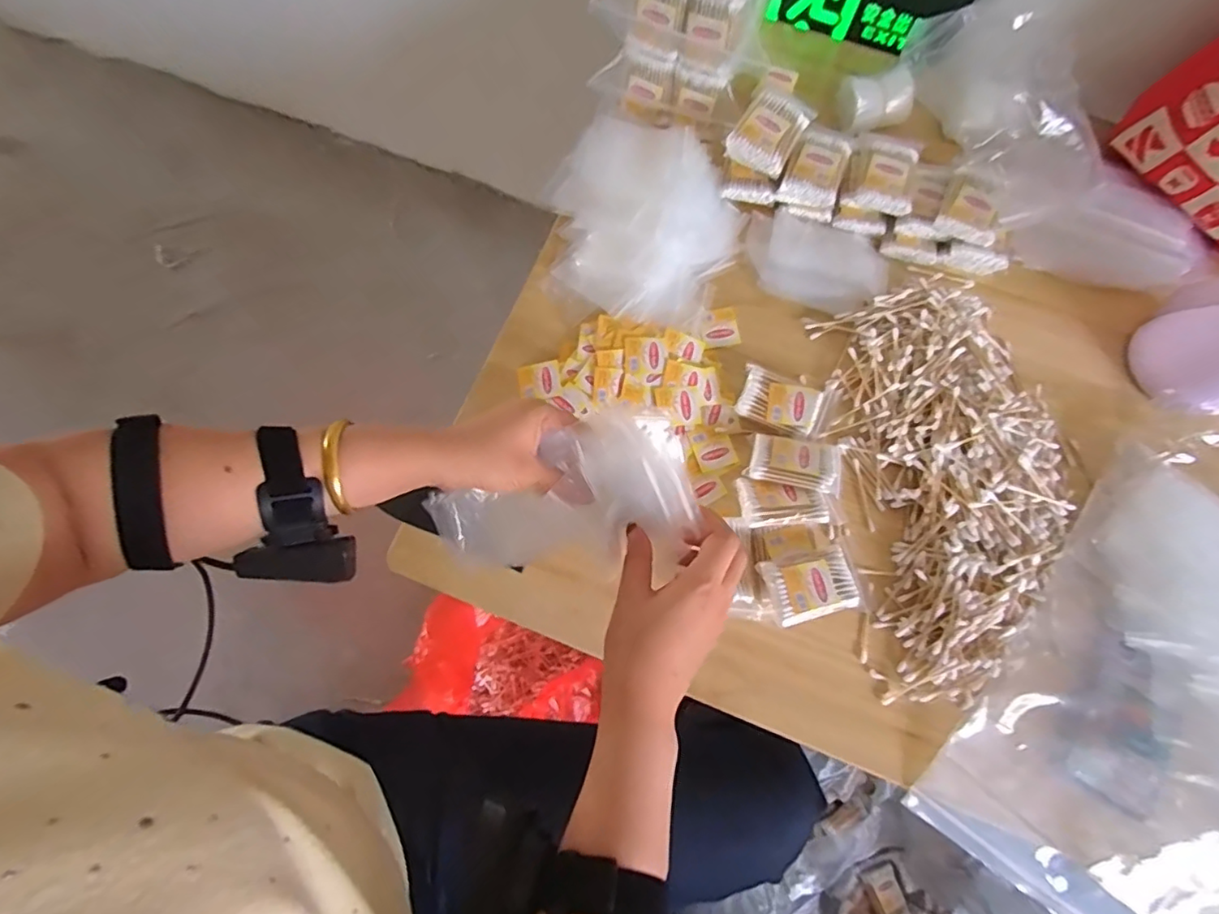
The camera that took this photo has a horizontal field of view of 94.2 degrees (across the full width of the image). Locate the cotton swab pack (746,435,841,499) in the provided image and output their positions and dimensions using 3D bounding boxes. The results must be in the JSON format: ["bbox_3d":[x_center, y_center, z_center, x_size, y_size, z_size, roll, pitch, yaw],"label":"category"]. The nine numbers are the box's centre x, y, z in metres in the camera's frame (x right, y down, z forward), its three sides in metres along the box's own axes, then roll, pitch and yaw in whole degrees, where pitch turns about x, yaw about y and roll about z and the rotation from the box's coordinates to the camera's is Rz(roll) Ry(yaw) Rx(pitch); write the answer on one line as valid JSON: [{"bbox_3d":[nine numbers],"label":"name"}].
[{"bbox_3d":[0.170,0.003,0.517,0.079,0.020,0.051,15,74,3],"label":"cotton swab pack"}]

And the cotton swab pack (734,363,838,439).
[{"bbox_3d":[0.172,-0.056,0.546,0.089,0.020,0.061,17,74,4],"label":"cotton swab pack"}]

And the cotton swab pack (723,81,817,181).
[{"bbox_3d":[0.167,-0.334,0.581,0.062,0.026,0.087,35,76,9],"label":"cotton swab pack"}]

